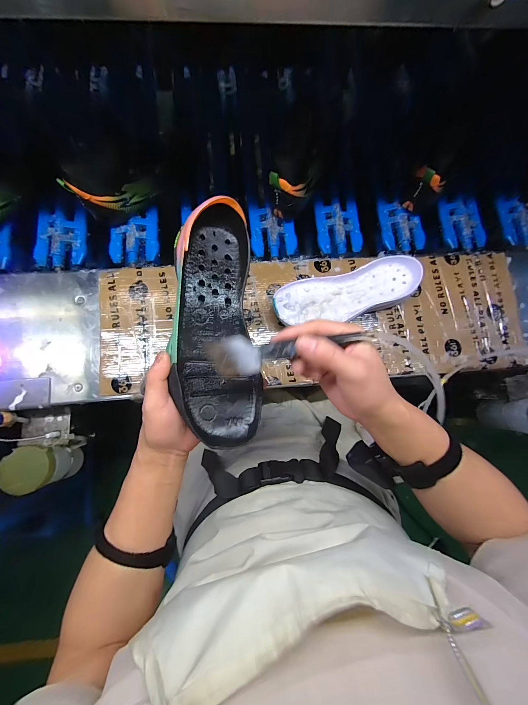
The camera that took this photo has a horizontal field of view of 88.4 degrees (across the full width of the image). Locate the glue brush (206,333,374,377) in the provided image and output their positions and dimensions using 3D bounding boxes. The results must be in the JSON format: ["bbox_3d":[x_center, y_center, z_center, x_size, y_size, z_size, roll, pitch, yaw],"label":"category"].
[{"bbox_3d":[0.025,-0.001,0.258,0.153,0.012,0.036,-5,82,2],"label":"glue brush"}]

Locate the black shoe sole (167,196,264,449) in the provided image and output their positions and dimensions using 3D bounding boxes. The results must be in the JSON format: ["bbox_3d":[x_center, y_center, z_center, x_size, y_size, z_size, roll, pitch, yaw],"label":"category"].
[{"bbox_3d":[-0.055,-0.032,0.315,0.094,0.044,0.271,-3,87,-4],"label":"black shoe sole"}]

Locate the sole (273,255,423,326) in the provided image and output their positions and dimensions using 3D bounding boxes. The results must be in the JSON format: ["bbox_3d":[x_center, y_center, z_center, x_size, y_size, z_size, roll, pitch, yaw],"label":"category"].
[{"bbox_3d":[0.143,-0.100,0.486,0.261,0.054,0.093,-16,83,-6],"label":"sole"}]

